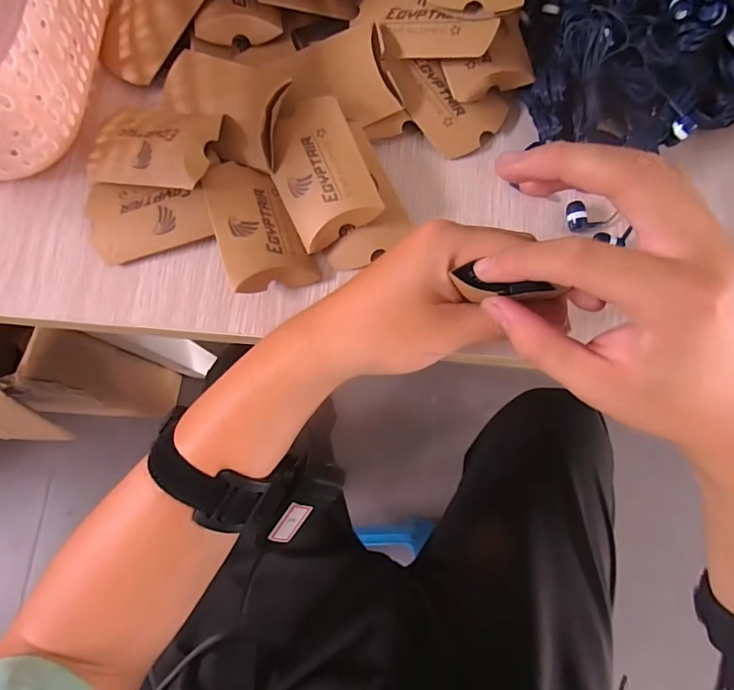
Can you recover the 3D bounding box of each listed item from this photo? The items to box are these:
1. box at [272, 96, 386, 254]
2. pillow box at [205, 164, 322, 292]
[{"bbox_3d":[-0.029,-0.106,0.292,0.056,0.014,0.082,-26,81,15],"label":"box"},{"bbox_3d":[-0.068,-0.074,0.292,0.049,0.019,0.086,-21,79,-5],"label":"pillow box"}]

